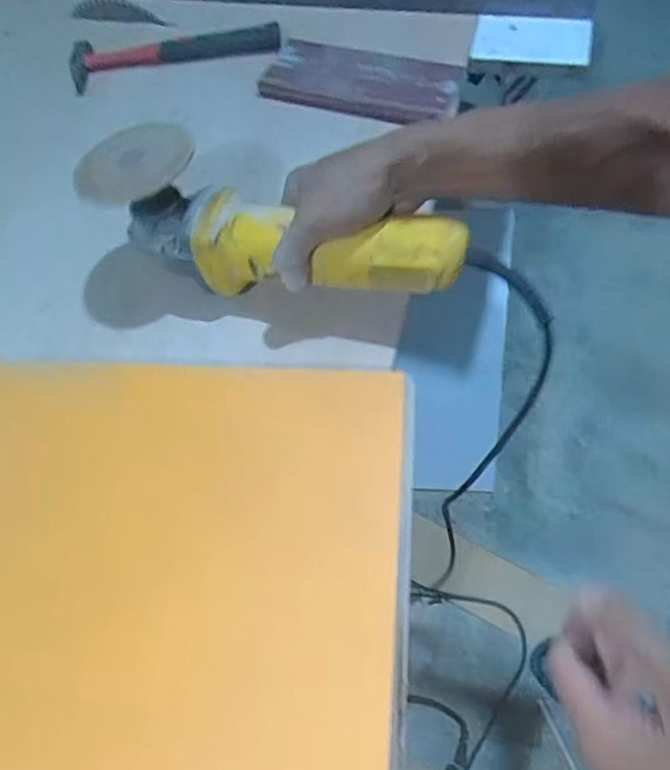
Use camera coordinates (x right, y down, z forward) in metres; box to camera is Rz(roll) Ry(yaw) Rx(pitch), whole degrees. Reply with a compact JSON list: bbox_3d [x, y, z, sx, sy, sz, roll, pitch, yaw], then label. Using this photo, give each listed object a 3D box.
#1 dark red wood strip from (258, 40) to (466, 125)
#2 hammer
[{"bbox_3d":[0.028,-0.319,0.601,0.205,0.021,0.089,17,60,17],"label":"dark red wood strip"},{"bbox_3d":[-0.182,-0.382,0.665,0.237,0.026,0.078,-7,56,2],"label":"hammer"}]

